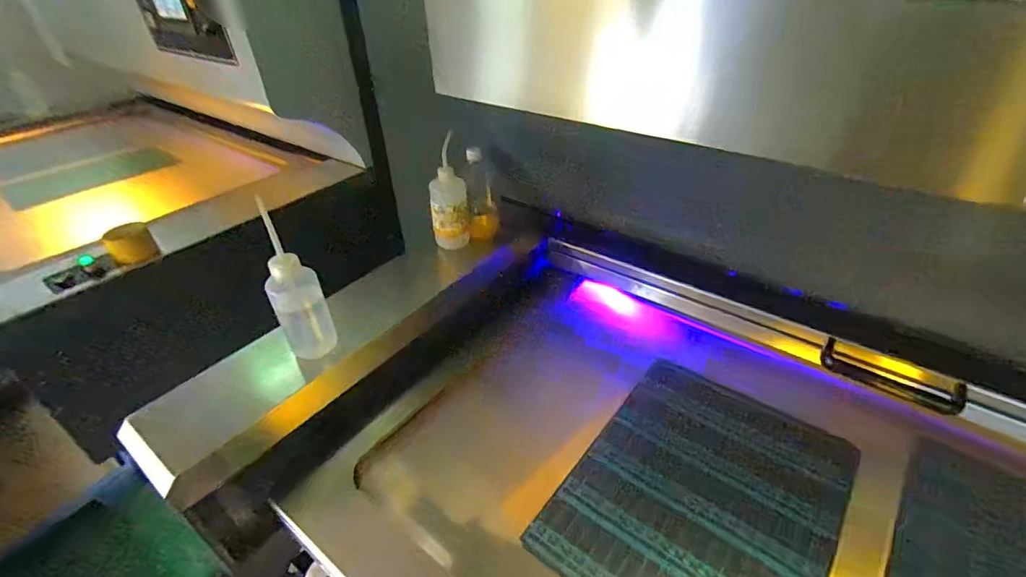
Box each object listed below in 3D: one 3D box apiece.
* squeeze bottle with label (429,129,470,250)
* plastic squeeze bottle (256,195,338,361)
[{"bbox_3d":[-0.134,-0.192,1.010,0.074,0.215,0.062,-6,37,-5],"label":"squeeze bottle with label"},{"bbox_3d":[-0.343,0.002,0.771,0.075,0.229,0.065,-19,39,-21],"label":"plastic squeeze bottle"}]

